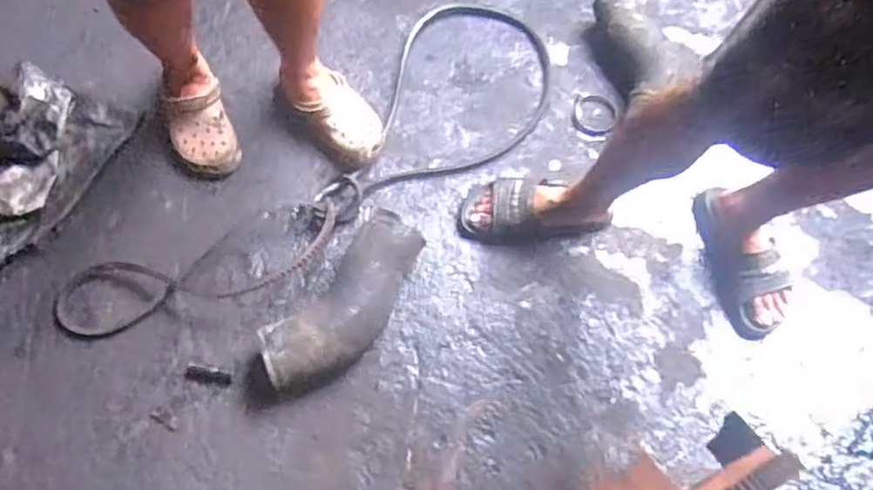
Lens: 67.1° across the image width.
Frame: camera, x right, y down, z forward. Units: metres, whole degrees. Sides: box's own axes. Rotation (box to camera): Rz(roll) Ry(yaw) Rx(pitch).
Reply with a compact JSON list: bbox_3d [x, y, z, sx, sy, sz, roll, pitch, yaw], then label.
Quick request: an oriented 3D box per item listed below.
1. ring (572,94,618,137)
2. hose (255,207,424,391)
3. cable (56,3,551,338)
[{"bbox_3d":[0.330,-0.270,1.369,0.092,0.008,0.110,3,63,17],"label":"ring"},{"bbox_3d":[-0.161,0.099,1.154,0.147,0.102,0.367,31,70,10],"label":"hose"},{"bbox_3d":[-0.174,-0.129,1.289,1.031,0.043,0.355,-41,75,-17],"label":"cable"}]

